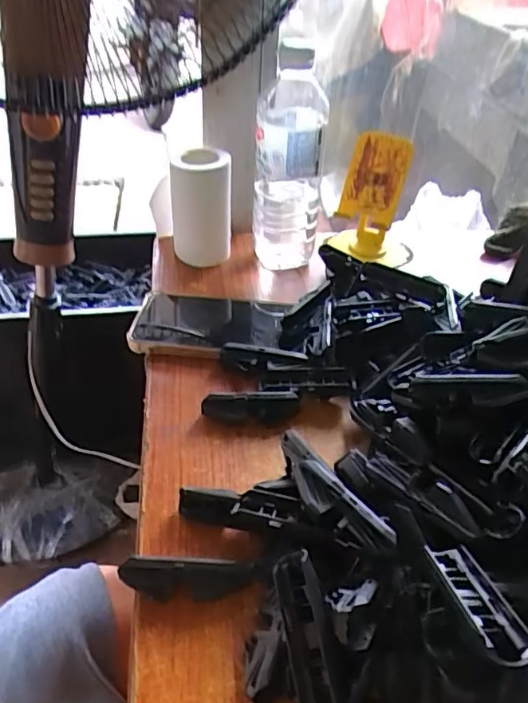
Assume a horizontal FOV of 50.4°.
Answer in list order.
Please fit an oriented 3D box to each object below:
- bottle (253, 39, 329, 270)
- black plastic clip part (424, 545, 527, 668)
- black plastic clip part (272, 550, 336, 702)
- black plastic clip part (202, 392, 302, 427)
[{"bbox_3d":[0.025,-0.187,0.569,0.067,0.209,0.079,2,40,-2],"label":"bottle"},{"bbox_3d":[0.092,0.107,0.245,0.023,0.009,0.068,-2,16,-6],"label":"black plastic clip part"},{"bbox_3d":[0.020,0.136,0.266,0.017,0.018,0.074,-5,63,-11],"label":"black plastic clip part"},{"bbox_3d":[-0.010,0.042,0.425,0.071,0.020,0.018,0,40,-4],"label":"black plastic clip part"}]

